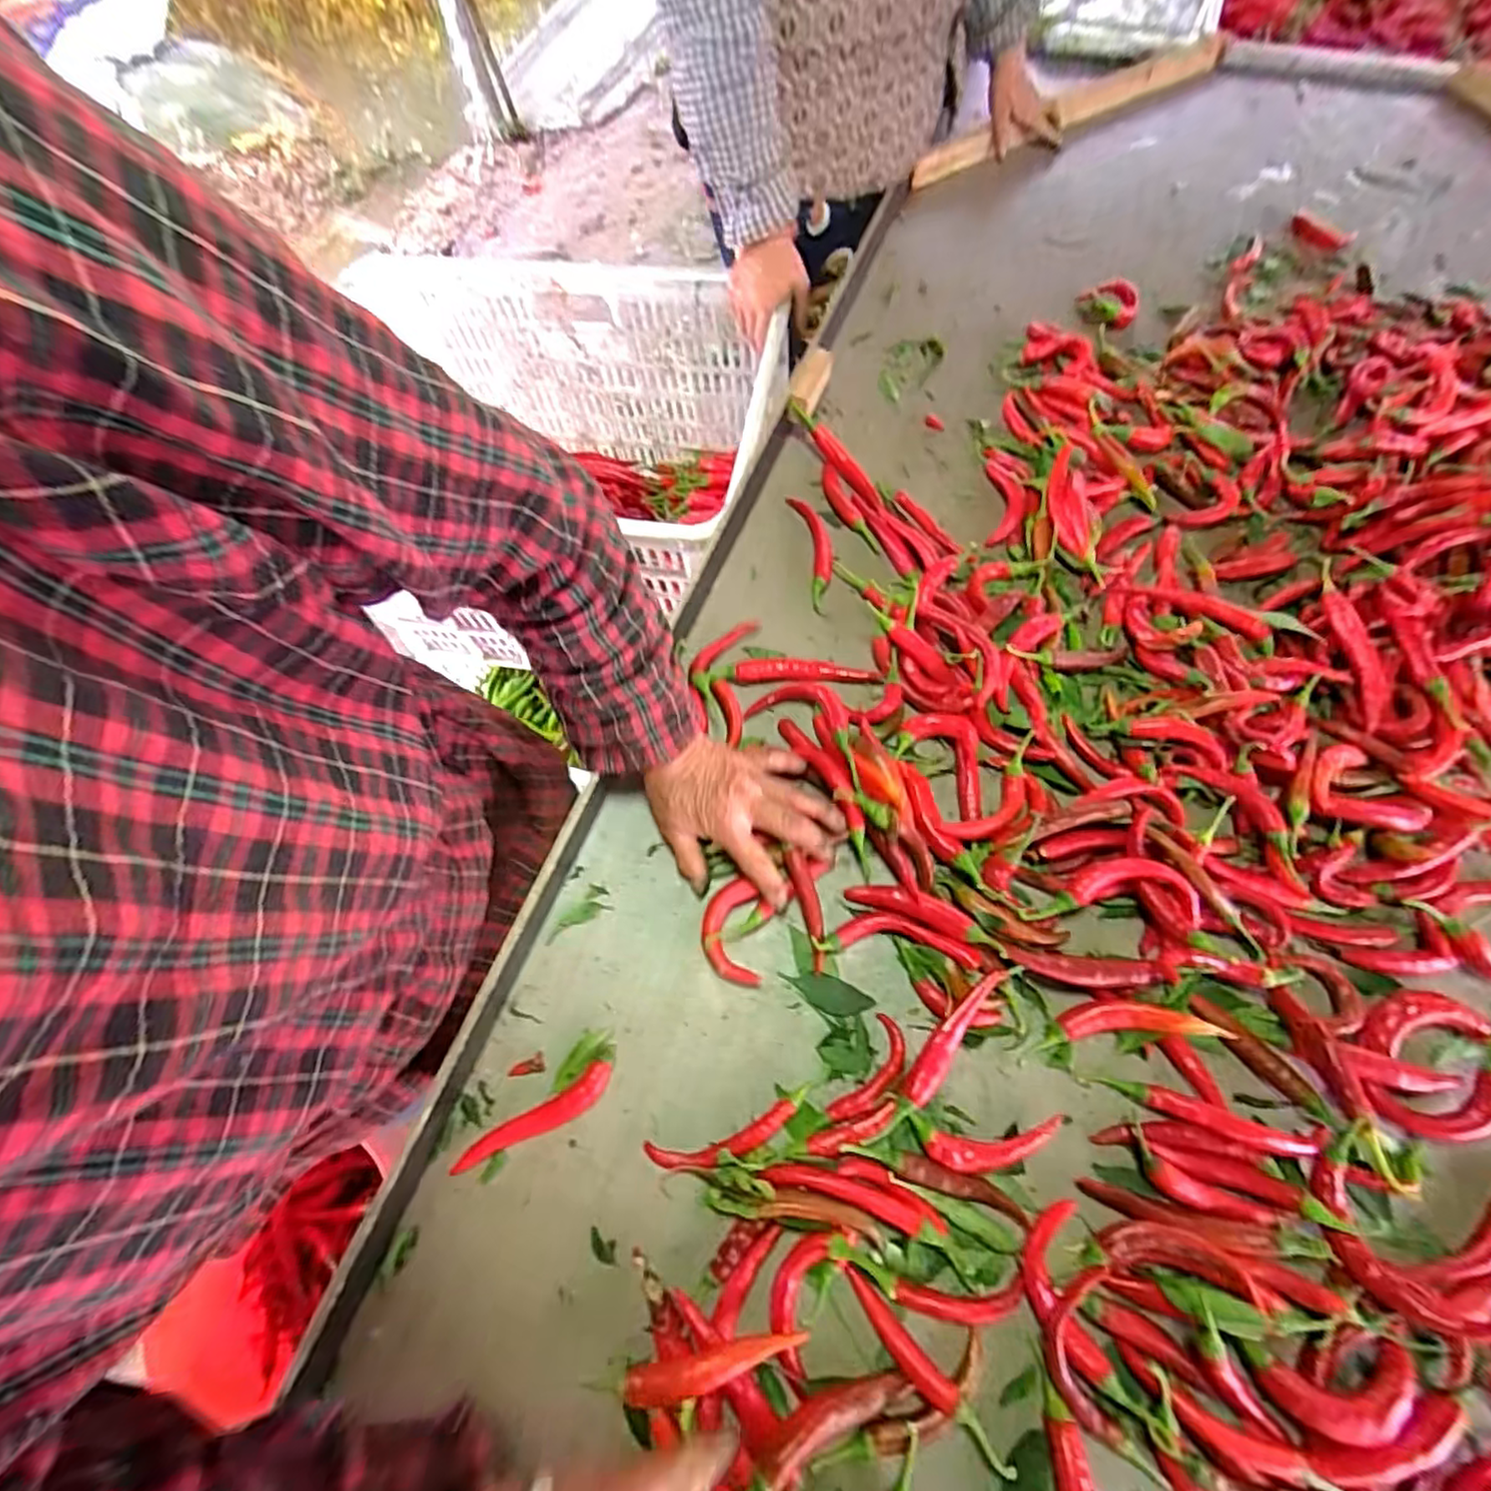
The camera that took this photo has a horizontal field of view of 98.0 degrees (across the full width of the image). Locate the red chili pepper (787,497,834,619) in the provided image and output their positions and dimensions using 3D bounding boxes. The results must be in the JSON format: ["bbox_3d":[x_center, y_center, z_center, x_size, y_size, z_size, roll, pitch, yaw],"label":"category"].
[{"bbox_3d":[0.072,-0.195,0.649,0.034,0.021,0.148,-8,65,-2],"label":"red chili pepper"}]

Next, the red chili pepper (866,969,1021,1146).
[{"bbox_3d":[0.135,0.209,0.446,0.022,0.016,0.153,38,71,18],"label":"red chili pepper"}]

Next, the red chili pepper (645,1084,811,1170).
[{"bbox_3d":[-0.008,0.261,0.434,0.113,0.011,0.025,-17,65,-6],"label":"red chili pepper"}]

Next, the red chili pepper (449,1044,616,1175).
[{"bbox_3d":[-0.138,0.252,0.437,0.121,0.012,0.024,-33,68,-13],"label":"red chili pepper"}]

